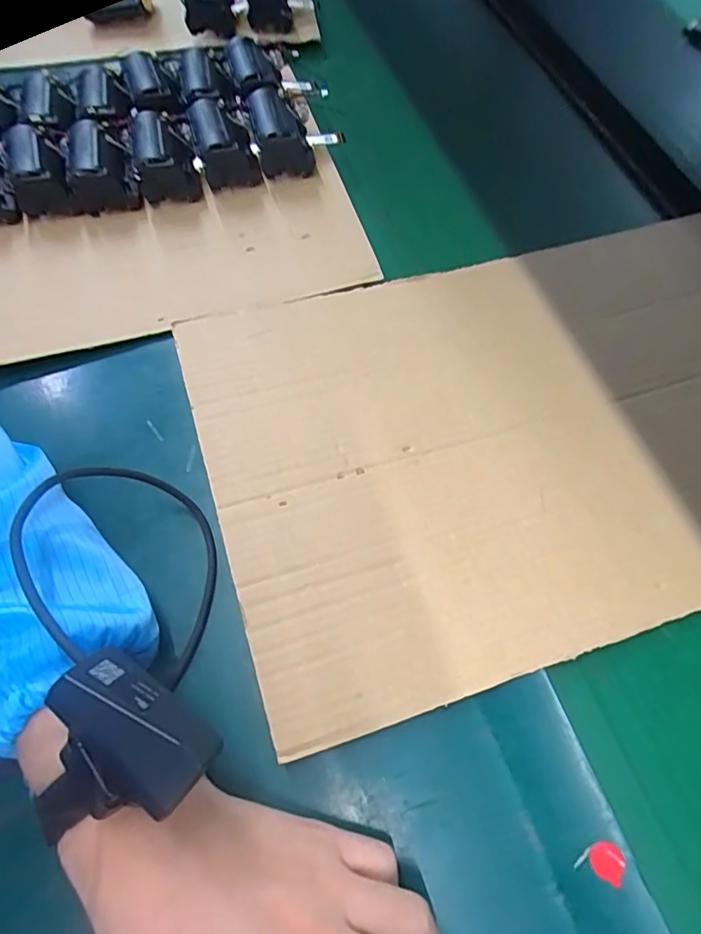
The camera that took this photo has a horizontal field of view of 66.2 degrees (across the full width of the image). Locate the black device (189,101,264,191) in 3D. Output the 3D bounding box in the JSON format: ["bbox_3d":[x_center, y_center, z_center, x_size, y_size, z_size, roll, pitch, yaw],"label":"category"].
[{"bbox_3d":[-0.110,-0.289,0.469,0.049,0.060,0.092,-15,66,-8],"label":"black device"}]

